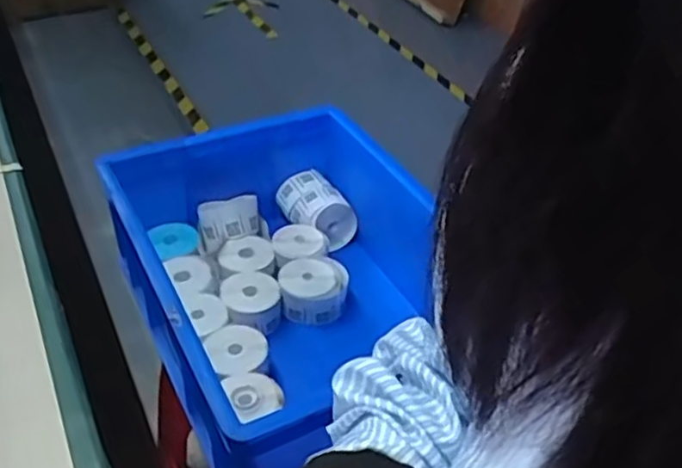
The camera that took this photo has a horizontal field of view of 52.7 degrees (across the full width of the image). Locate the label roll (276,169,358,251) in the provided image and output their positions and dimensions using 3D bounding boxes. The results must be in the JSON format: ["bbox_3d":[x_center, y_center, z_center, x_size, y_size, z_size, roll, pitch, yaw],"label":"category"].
[{"bbox_3d":[-0.033,-0.032,0.873,0.062,0.061,0.091,-23,46,-30],"label":"label roll"}]

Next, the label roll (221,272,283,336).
[{"bbox_3d":[-0.098,0.078,0.757,0.062,0.041,0.072,-5,40,-12],"label":"label roll"}]

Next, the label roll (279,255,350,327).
[{"bbox_3d":[-0.032,0.063,0.780,0.074,0.047,0.070,3,39,-2],"label":"label roll"}]

